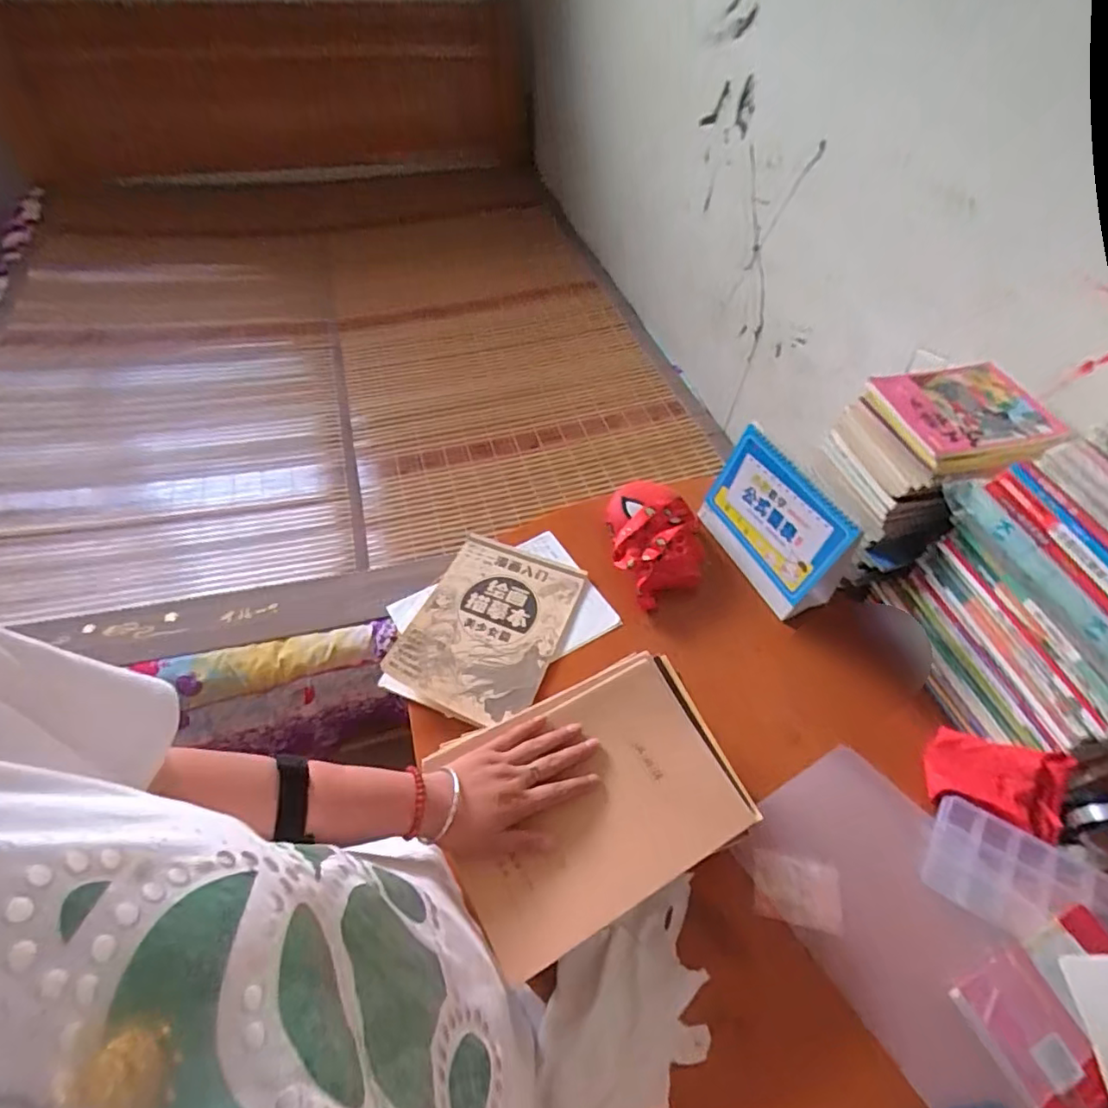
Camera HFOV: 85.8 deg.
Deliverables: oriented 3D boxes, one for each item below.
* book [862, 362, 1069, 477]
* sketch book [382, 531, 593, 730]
[{"bbox_3d":[0.486,-0.161,0.699,0.180,0.031,0.151,-11,53,-13],"label":"book"},{"bbox_3d":[-0.081,0.088,0.759,0.178,0.019,0.246,23,52,6],"label":"sketch book"}]

